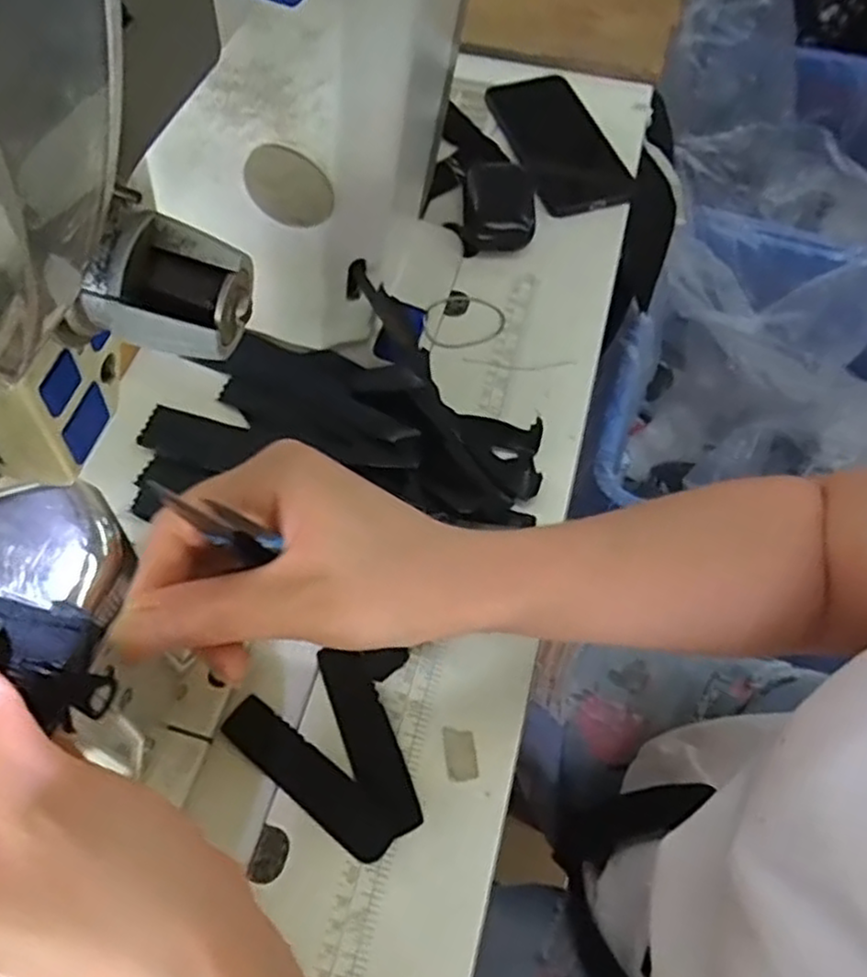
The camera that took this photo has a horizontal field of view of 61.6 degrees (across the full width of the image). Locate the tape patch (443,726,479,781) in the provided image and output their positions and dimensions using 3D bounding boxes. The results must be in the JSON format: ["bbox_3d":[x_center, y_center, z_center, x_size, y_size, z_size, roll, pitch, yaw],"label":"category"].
[{"bbox_3d":[0.014,0.136,0.376,0.015,0.004,0.027,-7,62,-5],"label":"tape patch"}]

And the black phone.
[{"bbox_3d":[0.105,-0.297,0.613,0.082,0.012,0.170,-15,63,-10],"label":"black phone"}]

